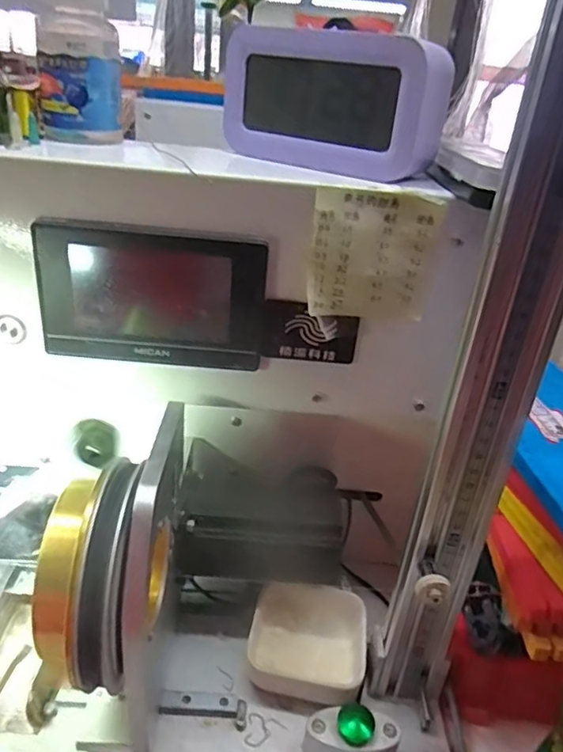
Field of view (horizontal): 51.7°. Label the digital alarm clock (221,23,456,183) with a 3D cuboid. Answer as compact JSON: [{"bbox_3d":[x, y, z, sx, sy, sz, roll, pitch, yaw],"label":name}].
[{"bbox_3d":[0.029,-0.168,0.357,0.138,0.072,0.041,23,34,28],"label":"digital alarm clock"}]

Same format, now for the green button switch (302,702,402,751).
[{"bbox_3d":[0.045,0.227,0.362,0.060,0.037,0.024,1,30,-9],"label":"green button switch"}]

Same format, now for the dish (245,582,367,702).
[{"bbox_3d":[0.019,0.190,0.421,0.079,0.028,0.078,9,30,6],"label":"dish"}]

